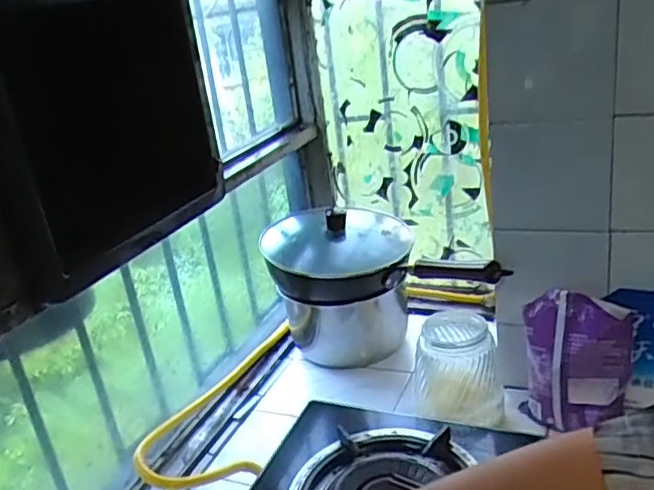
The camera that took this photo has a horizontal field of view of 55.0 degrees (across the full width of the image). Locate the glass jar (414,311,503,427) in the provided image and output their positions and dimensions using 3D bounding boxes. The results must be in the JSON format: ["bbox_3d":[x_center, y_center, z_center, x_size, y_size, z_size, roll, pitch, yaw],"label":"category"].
[{"bbox_3d":[0.182,0.175,0.888,0.113,0.127,0.113,-3,23,10],"label":"glass jar"}]

